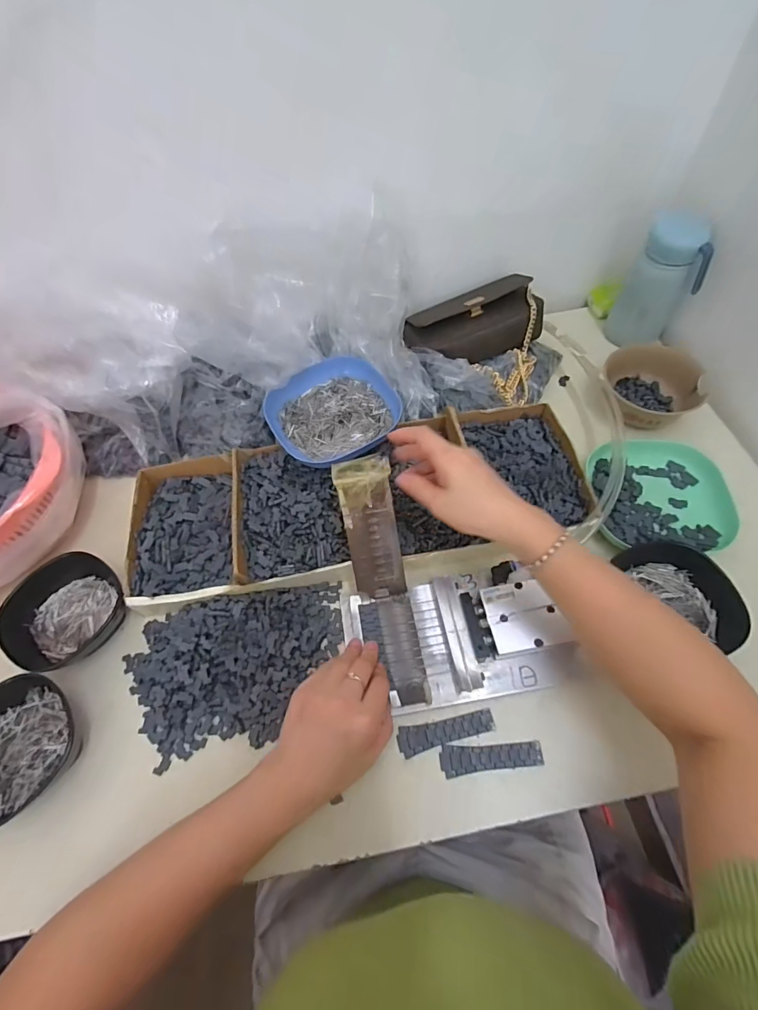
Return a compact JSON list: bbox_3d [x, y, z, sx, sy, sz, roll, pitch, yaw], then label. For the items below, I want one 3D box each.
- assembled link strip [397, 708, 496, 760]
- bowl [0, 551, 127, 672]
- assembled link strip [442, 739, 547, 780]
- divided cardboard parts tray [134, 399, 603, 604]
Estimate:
[{"bbox_3d":[0.060,0.201,0.391,0.086,0.004,0.021,-13,59,-4],"label":"assembled link strip"},{"bbox_3d":[-0.313,0.108,0.440,0.100,0.040,0.108,-2,59,3],"label":"bowl"},{"bbox_3d":[0.097,0.218,0.376,0.087,0.004,0.024,-3,59,2],"label":"assembled link strip"},{"bbox_3d":[-0.022,-0.006,0.486,0.489,0.057,0.188,-10,59,-2],"label":"divided cardboard parts tray"}]

